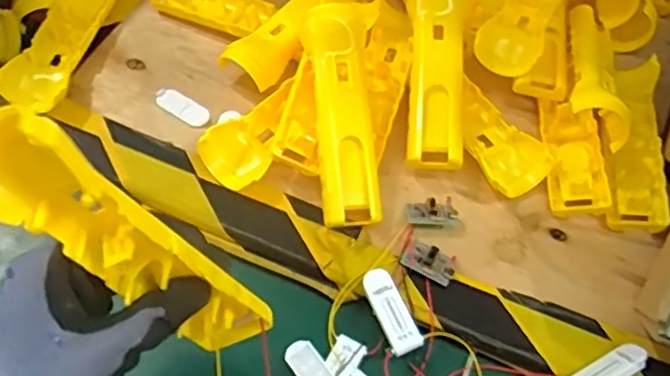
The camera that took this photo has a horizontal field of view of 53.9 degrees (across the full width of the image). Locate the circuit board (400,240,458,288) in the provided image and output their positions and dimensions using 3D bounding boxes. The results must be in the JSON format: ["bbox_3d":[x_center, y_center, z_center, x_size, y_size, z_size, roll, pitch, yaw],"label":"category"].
[{"bbox_3d":[0.067,0.052,0.460,0.036,0.011,0.022,27,60,14],"label":"circuit board"}]

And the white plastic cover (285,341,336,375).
[{"bbox_3d":[-0.012,0.120,0.425,0.021,0.007,0.053,-28,47,-19],"label":"white plastic cover"}]

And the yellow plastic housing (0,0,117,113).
[{"bbox_3d":[-0.224,-0.133,0.555,0.049,0.019,0.171,14,58,6],"label":"yellow plastic housing"}]

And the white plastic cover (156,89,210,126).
[{"bbox_3d":[-0.124,-0.066,0.535,0.051,0.004,0.020,33,62,17],"label":"white plastic cover"}]

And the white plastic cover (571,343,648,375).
[{"bbox_3d":[0.174,0.118,0.420,0.056,0.008,0.023,-26,28,-15],"label":"white plastic cover"}]

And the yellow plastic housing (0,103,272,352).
[{"bbox_3d":[-0.086,0.030,0.292,0.052,0.164,0.031,-9,48,39],"label":"yellow plastic housing"}]

